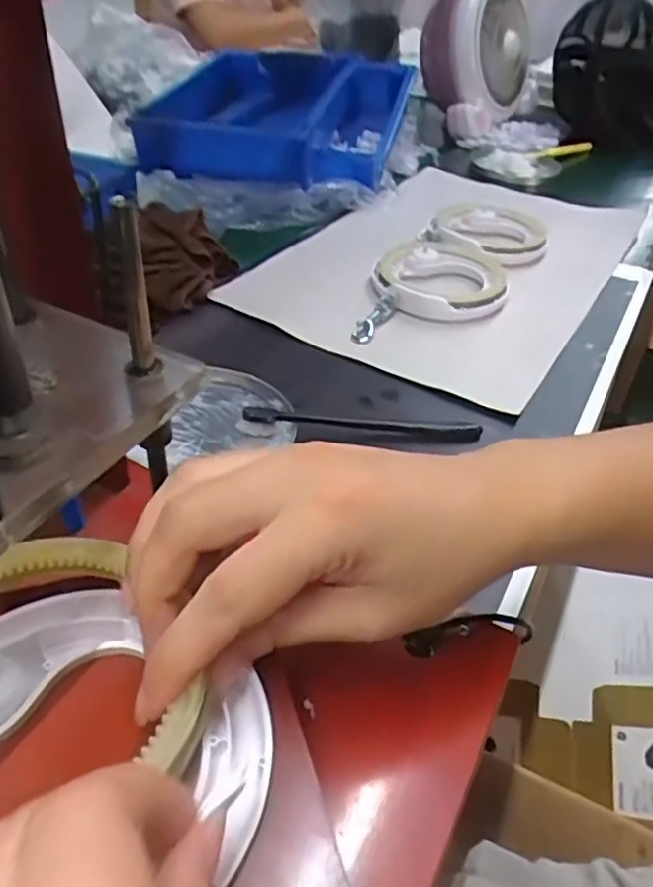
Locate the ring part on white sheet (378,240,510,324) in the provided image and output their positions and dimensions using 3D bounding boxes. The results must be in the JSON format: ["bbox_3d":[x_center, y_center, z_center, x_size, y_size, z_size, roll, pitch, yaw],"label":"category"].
[{"bbox_3d":[0.116,-0.167,0.668,0.125,0.025,0.129,11,40,9],"label":"ring part on white sheet"}]

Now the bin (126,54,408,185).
[{"bbox_3d":[-0.064,-0.404,0.834,0.294,0.093,0.331,10,40,7],"label":"bin"}]

